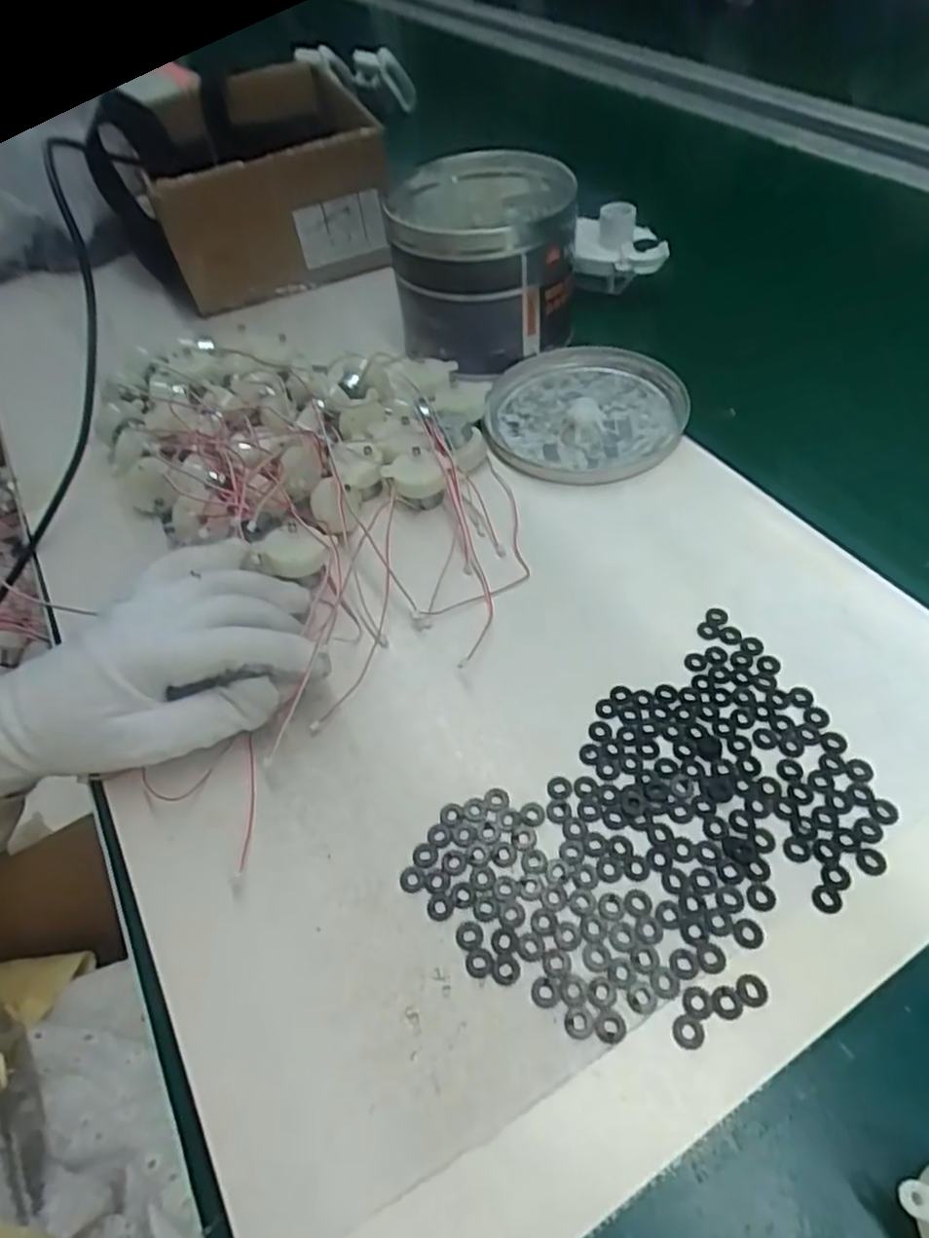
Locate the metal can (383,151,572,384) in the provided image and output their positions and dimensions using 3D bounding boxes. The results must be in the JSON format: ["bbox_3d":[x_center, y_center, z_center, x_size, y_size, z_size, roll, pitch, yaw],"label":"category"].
[{"bbox_3d":[0.011,-0.256,0.494,0.119,0.090,0.138,-7,51,1],"label":"metal can"}]

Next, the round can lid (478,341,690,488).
[{"bbox_3d":[0.081,-0.137,0.463,0.123,0.018,0.130,-3,51,4],"label":"round can lid"}]

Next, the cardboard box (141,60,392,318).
[{"bbox_3d":[-0.174,-0.376,0.606,0.190,0.111,0.208,-15,51,-5],"label":"cardboard box"}]

